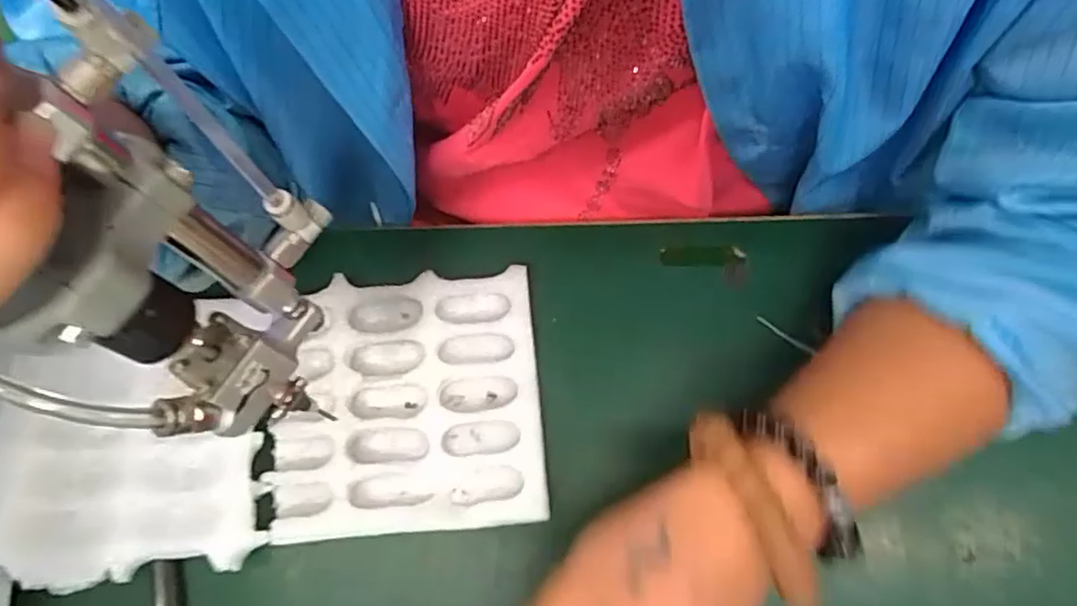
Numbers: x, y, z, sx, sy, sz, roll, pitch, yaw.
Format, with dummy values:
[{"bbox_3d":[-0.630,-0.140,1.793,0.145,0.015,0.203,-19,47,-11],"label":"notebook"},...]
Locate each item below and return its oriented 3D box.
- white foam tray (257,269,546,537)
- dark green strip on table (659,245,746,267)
[{"bbox_3d":[-0.067,0.051,0.330,0.132,0.031,0.123,-5,69,-1],"label":"white foam tray"},{"bbox_3d":[0.092,-0.027,0.365,0.046,0.004,0.011,-1,69,1],"label":"dark green strip on table"}]

